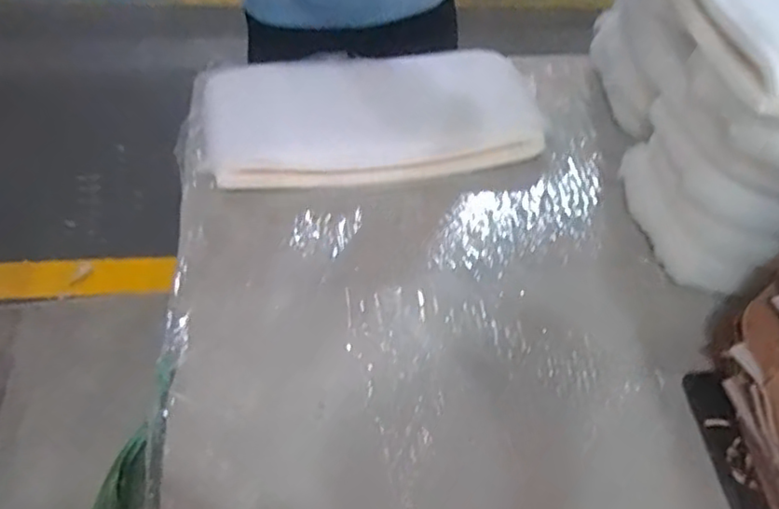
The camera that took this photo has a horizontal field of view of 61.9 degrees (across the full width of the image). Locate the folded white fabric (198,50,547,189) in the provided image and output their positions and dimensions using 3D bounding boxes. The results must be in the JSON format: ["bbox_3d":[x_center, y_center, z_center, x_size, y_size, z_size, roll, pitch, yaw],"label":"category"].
[{"bbox_3d":[-0.022,-0.183,0.909,0.455,0.095,0.176,-7,54,-11],"label":"folded white fabric"}]

